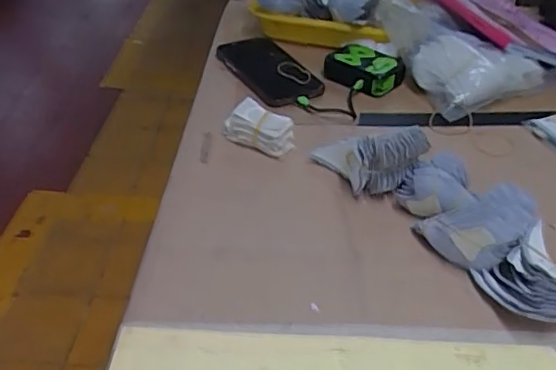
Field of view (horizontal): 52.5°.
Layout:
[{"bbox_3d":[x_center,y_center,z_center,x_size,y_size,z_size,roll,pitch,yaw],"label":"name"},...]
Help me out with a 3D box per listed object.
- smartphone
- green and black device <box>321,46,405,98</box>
[{"bbox_3d":[-0.012,-0.150,0.727,0.083,0.016,0.164,-20,42,-24],"label":"smartphone"},{"bbox_3d":[0.108,-0.149,0.716,0.095,0.029,0.070,27,45,30],"label":"green and black device"}]

